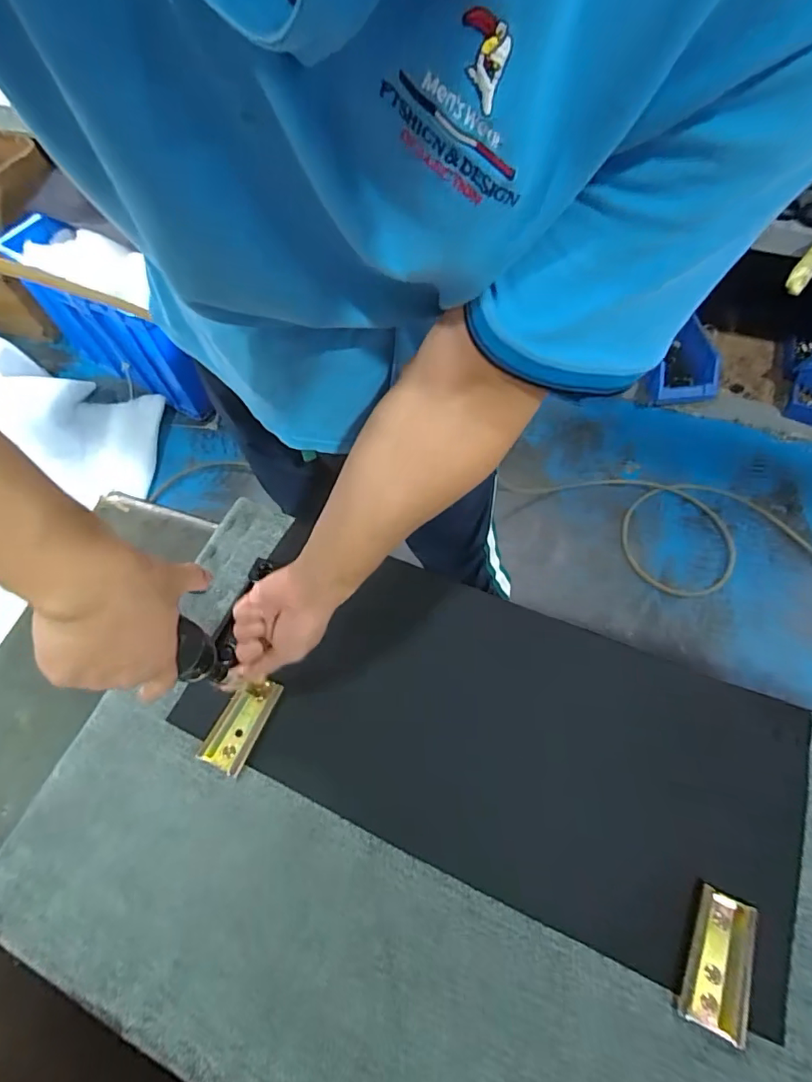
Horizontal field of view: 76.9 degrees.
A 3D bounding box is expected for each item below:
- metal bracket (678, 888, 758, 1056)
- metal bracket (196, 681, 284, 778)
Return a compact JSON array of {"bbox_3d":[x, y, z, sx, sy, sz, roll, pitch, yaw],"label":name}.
[{"bbox_3d":[0.254,0.340,0.415,0.046,0.016,0.093,23,67,14],"label":"metal bracket"},{"bbox_3d":[-0.170,0.184,0.520,0.049,0.014,0.091,18,66,12],"label":"metal bracket"}]

